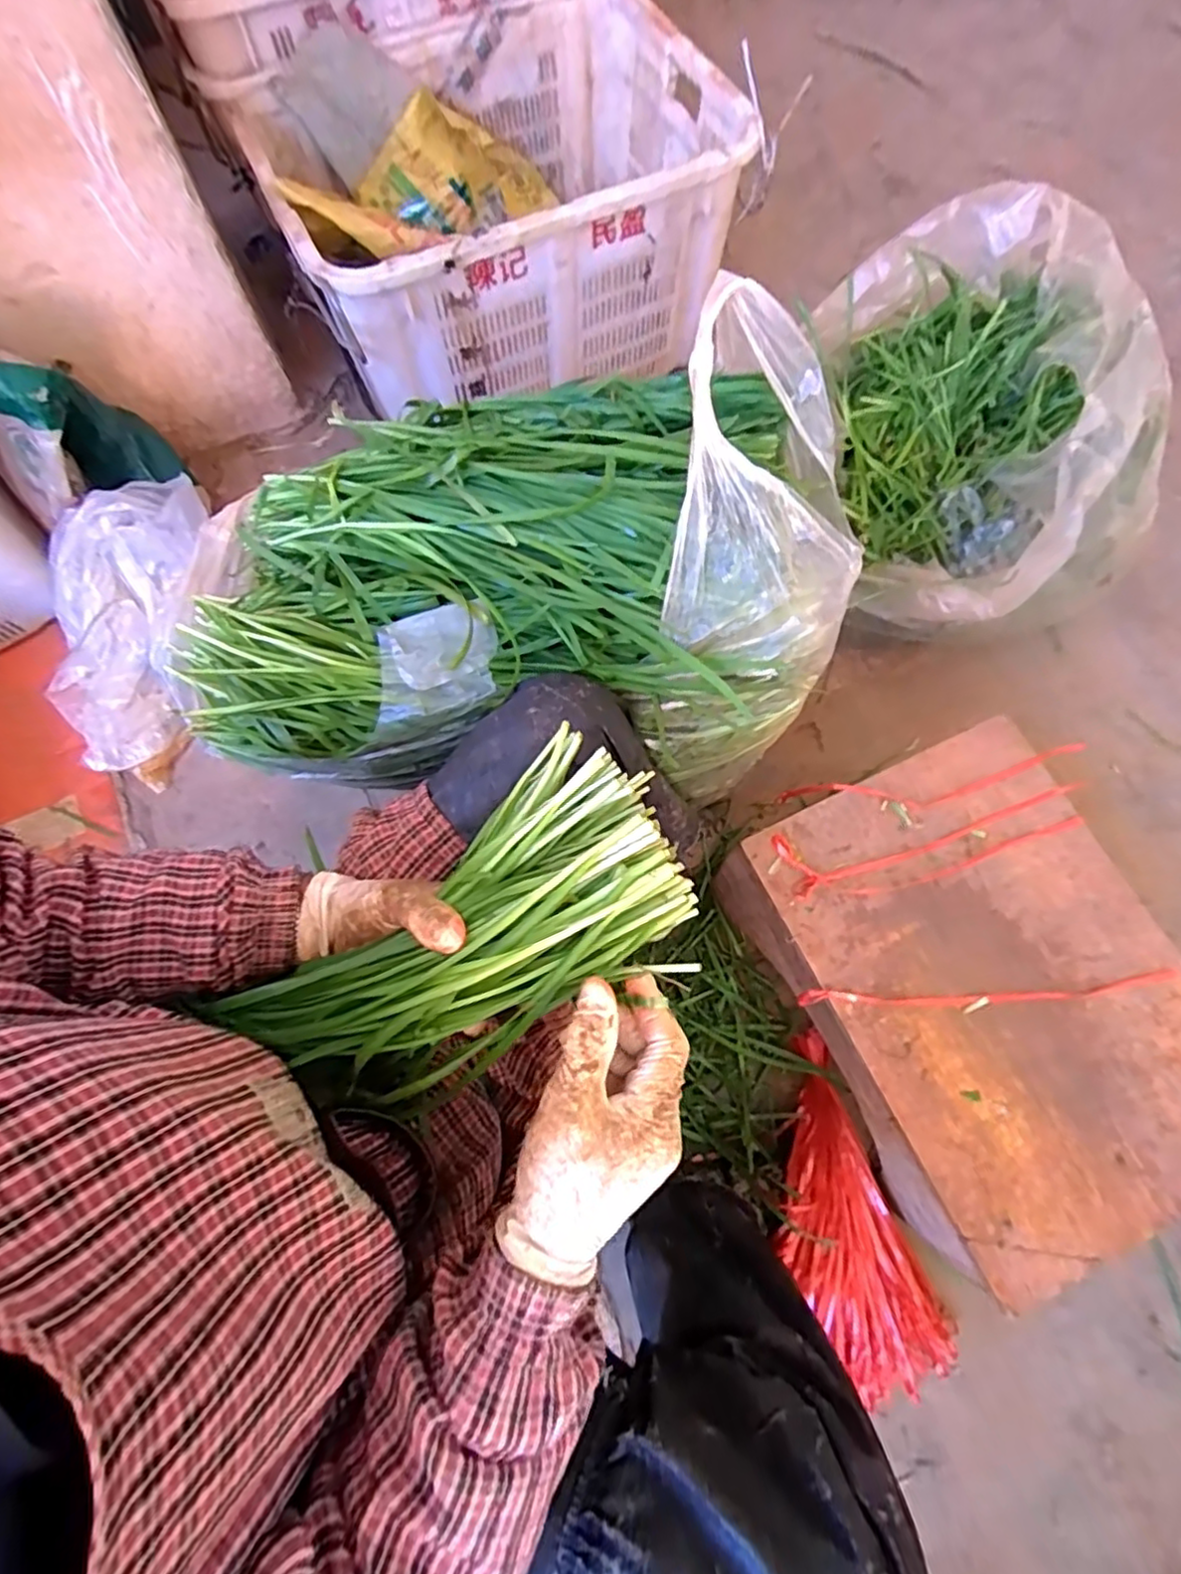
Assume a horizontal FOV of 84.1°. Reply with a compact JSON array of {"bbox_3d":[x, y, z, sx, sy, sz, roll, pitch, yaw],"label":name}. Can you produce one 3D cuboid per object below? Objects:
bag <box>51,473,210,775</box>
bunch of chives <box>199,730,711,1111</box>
[{"bbox_3d":[-0.670,-0.238,0.940,0.187,0.089,0.412,11,96,5],"label":"bag"},{"bbox_3d":[-0.079,0.099,0.408,0.290,0.062,0.151,-34,73,2],"label":"bunch of chives"}]

